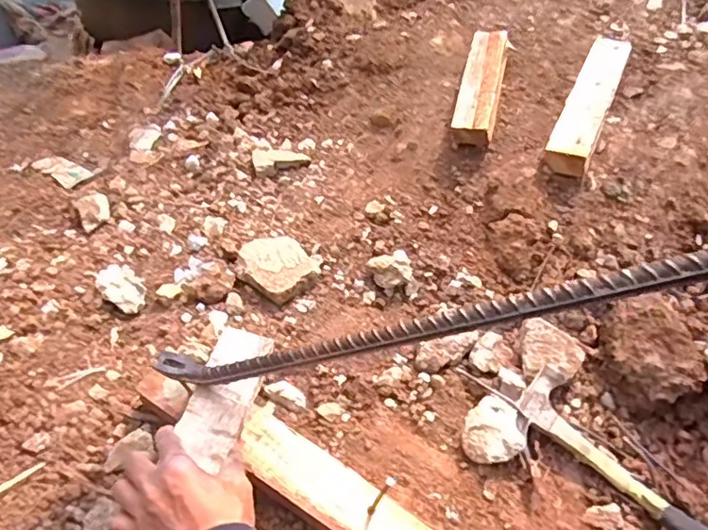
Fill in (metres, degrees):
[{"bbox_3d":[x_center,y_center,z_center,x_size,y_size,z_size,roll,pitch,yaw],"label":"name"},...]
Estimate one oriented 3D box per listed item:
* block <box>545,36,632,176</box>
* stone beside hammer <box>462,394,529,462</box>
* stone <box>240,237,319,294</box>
[{"bbox_3d":[0.361,-0.254,0.880,0.064,0.041,0.299,21,61,16],"label":"block"},{"bbox_3d":[0.157,0.190,0.652,0.068,0.038,0.073,23,45,18],"label":"stone beside hammer"},{"bbox_3d":[-0.102,0.000,0.773,0.094,0.030,0.094,0,57,0],"label":"stone"}]

